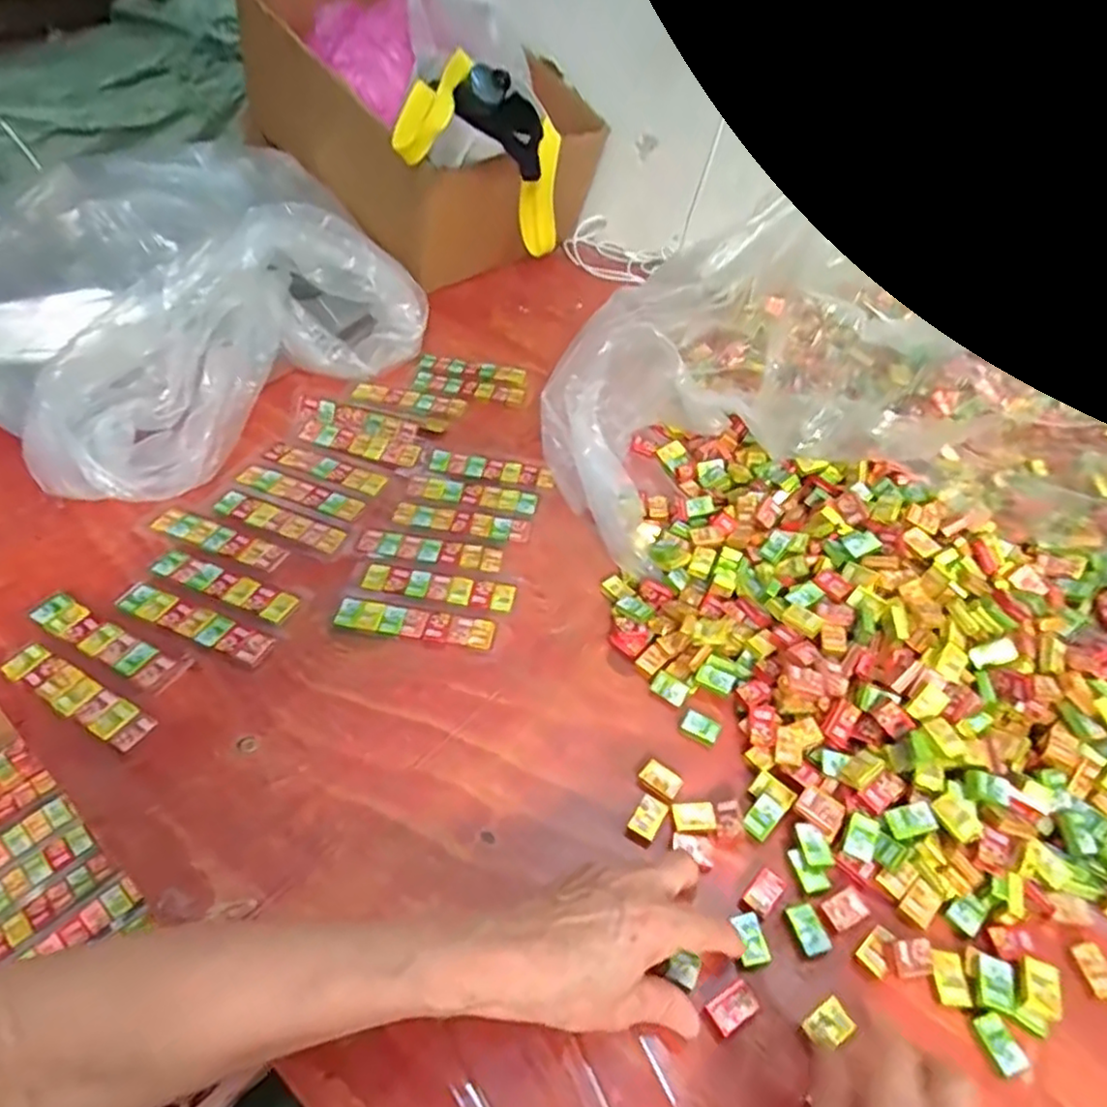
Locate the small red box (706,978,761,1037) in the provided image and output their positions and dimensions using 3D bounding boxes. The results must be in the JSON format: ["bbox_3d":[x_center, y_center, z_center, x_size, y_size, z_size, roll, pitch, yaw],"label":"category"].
[{"bbox_3d":[0.095,0.238,0.354,0.026,0.004,0.017,-22,53,-24],"label":"small red box"}]

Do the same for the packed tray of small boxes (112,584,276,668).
[{"bbox_3d":[-0.262,0.050,0.493,0.119,0.007,0.026,19,48,11],"label":"packed tray of small boxes"}]

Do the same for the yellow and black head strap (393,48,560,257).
[{"bbox_3d":[-0.075,-0.424,0.721,0.155,0.161,0.181,1,46,-4],"label":"yellow and black head strap"}]

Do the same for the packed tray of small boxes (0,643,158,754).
[{"bbox_3d":[-0.313,0.094,0.444,0.117,0.008,0.026,24,49,16],"label":"packed tray of small boxes"}]

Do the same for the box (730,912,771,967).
[{"bbox_3d":[0.110,0.215,0.377,0.016,0.004,0.024,-7,48,-12],"label":"box"}]

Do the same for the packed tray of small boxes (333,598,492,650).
[{"bbox_3d":[-0.103,0.053,0.510,0.117,0.005,0.025,9,47,2],"label":"packed tray of small boxes"}]

